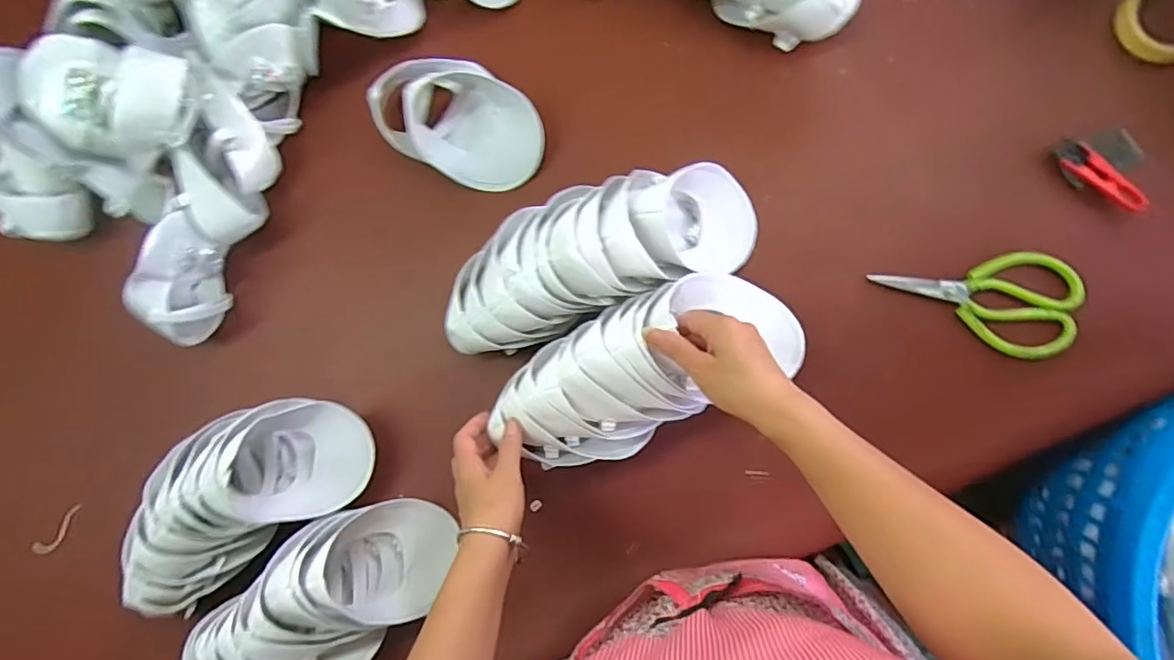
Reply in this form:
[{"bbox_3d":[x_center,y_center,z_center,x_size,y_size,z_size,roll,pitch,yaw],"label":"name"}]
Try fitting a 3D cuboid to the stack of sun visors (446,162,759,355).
[{"bbox_3d":[0.007,-0.080,0.597,0.354,0.110,0.122,-19,83,6],"label":"stack of sun visors"}]

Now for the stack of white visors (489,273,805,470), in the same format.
[{"bbox_3d":[0.055,0.042,0.561,0.310,0.085,0.126,-28,82,-1],"label":"stack of white visors"}]

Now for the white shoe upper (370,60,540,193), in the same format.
[{"bbox_3d":[-0.149,-0.243,0.651,0.202,0.073,0.120,26,89,9],"label":"white shoe upper"}]

